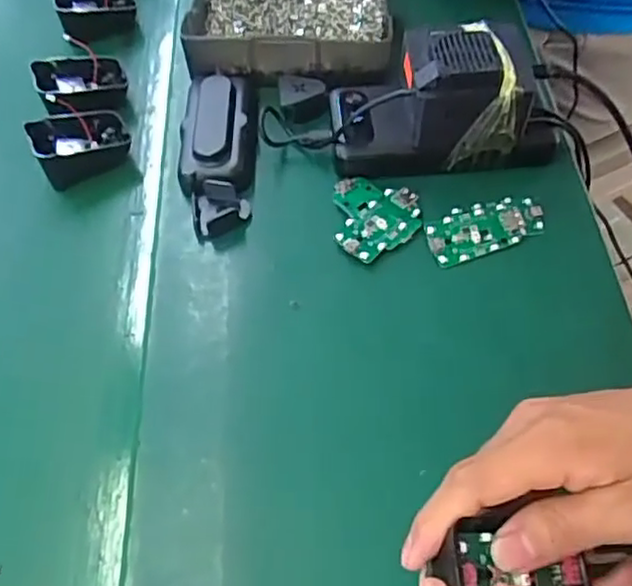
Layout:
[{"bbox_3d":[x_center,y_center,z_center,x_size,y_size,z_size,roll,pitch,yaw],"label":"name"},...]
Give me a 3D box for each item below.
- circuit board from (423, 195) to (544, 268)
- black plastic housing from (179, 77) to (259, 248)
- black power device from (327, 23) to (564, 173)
[{"bbox_3d":[0.113,-0.046,0.445,0.083,0.009,0.037,-17,56,-6],"label":"circuit board"},{"bbox_3d":[-0.070,-0.108,0.482,0.052,0.031,0.150,-5,56,3],"label":"black plastic housing"},{"bbox_3d":[0.086,-0.136,0.457,0.151,0.075,0.073,-4,56,3],"label":"black power device"}]

